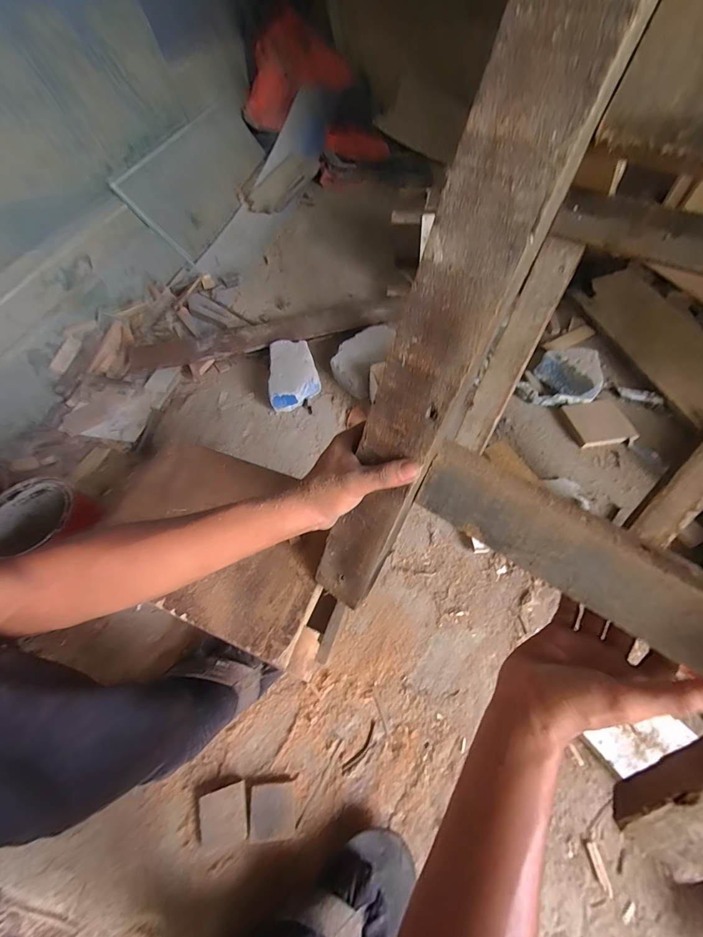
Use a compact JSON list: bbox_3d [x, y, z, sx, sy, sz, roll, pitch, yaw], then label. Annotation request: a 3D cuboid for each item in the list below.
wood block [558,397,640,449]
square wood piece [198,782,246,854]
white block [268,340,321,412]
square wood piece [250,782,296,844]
[{"bbox_3d":[0.561,-0.105,0.815,0.134,0.017,0.115,-10,56,-5],"label":"wood block"},{"bbox_3d":[-0.169,0.463,0.474,0.063,0.017,0.059,-16,57,-8],"label":"square wood piece"},{"bbox_3d":[-0.148,-0.241,0.906,0.126,0.061,0.205,-7,56,-2],"label":"white block"},{"bbox_3d":[-0.104,0.454,0.474,0.055,0.017,0.054,-7,56,-2],"label":"square wood piece"}]

